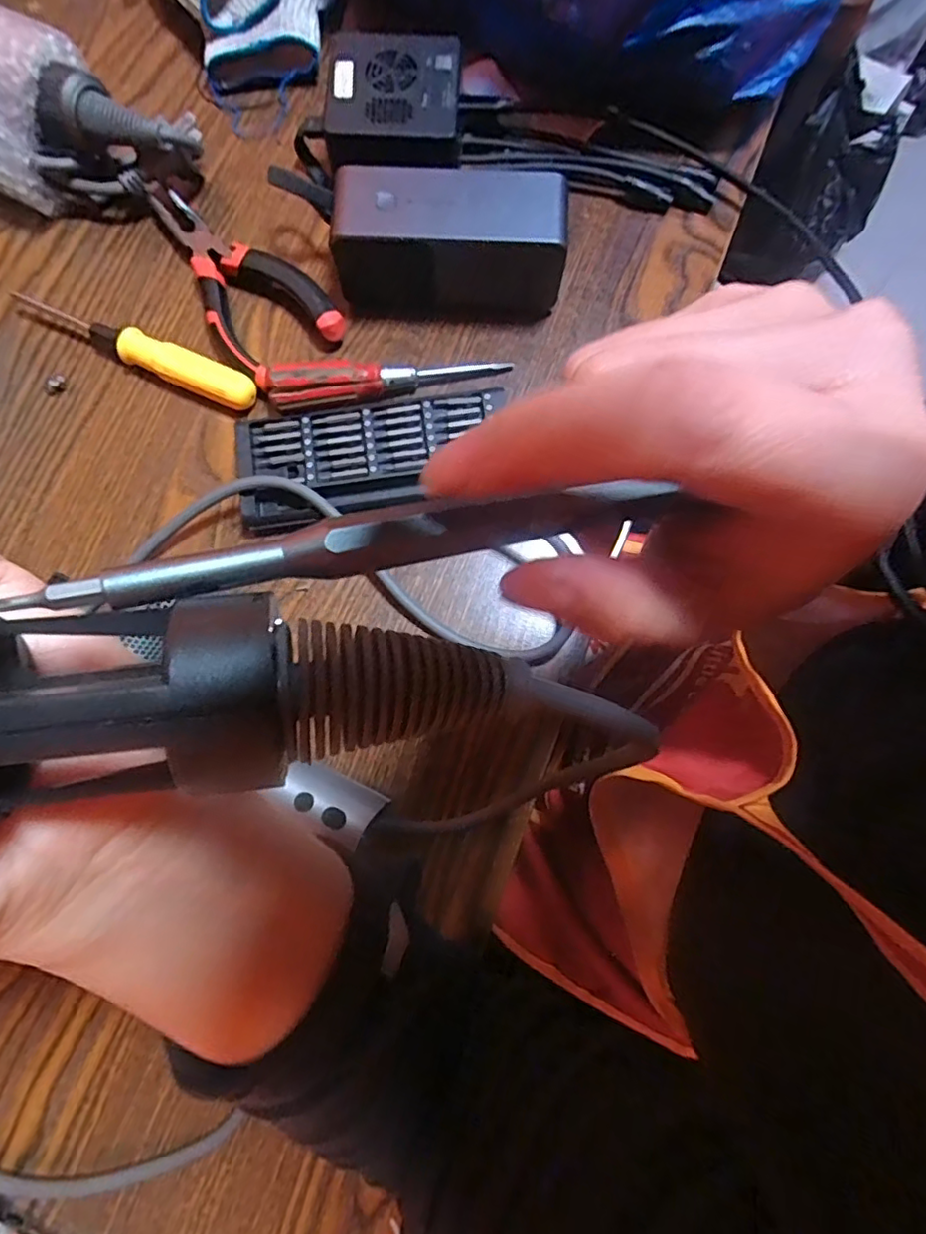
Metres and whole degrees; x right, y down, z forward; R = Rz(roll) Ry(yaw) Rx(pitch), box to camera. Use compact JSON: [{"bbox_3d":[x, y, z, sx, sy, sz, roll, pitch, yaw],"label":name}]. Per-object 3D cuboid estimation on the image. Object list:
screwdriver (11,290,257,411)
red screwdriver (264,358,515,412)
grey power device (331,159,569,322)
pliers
[{"bbox_3d":[-0.193,-0.159,0.351,0.153,0.018,0.020,25,79,4],"label":"screwdriver"},{"bbox_3d":[-0.042,-0.141,0.345,0.138,0.023,0.023,-12,79,-3],"label":"red screwdriver"},{"bbox_3d":[-0.007,-0.221,0.350,0.132,0.057,0.053,5,78,0],"label":"grey power device"},{"bbox_3d":[-0.140,-0.206,0.361,0.065,0.018,0.143,-41,82,-8],"label":"pliers"}]

